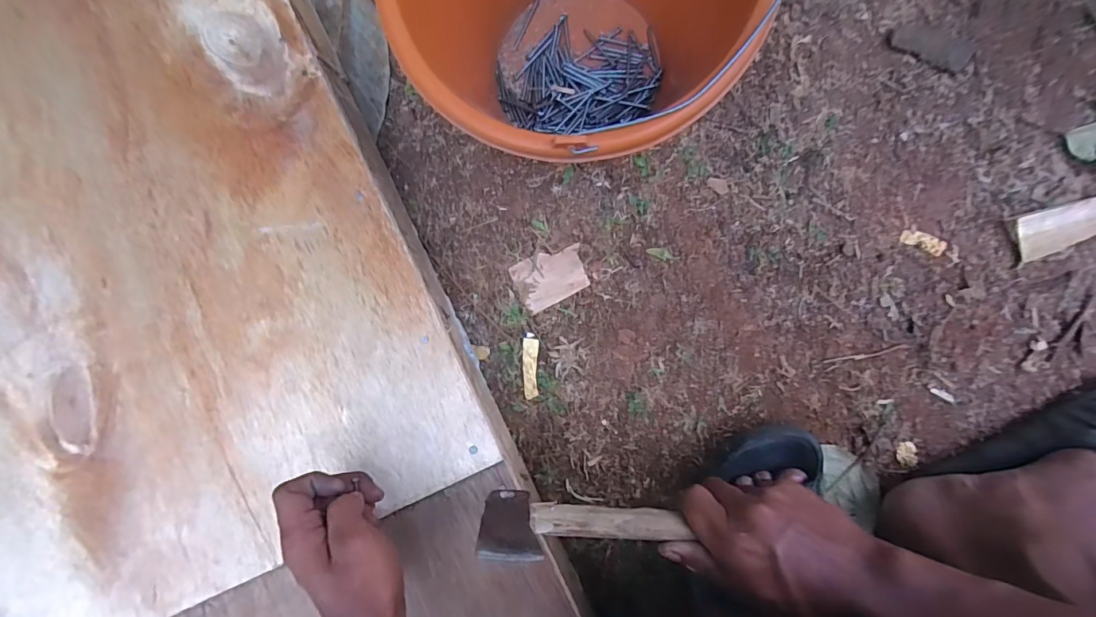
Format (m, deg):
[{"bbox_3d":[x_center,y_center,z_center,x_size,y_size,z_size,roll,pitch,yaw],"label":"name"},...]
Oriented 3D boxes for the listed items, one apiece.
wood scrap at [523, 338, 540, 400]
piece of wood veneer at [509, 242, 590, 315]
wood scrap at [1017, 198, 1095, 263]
[{"bbox_3d":[-0.017,0.058,0.453,0.015,0.006,0.058,1,90,3],"label":"wood scrap"},{"bbox_3d":[0.003,-0.031,0.452,0.066,0.004,0.050,-26,88,3],"label":"piece of wood veneer"},{"bbox_3d":[0.476,-0.076,0.418,0.110,0.011,0.038,-16,89,3],"label":"wood scrap"}]

